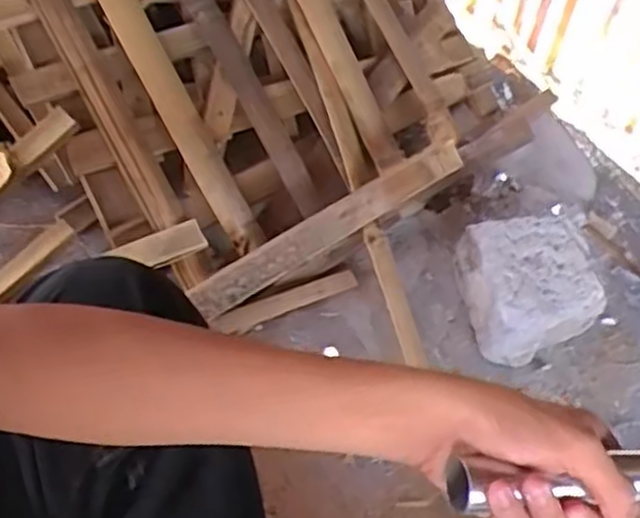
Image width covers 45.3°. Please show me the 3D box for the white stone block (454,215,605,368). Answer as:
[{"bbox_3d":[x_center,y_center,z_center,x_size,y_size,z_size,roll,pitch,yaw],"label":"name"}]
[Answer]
[{"bbox_3d":[0.204,0.033,0.768,0.108,0.087,0.127,-7,56,-9],"label":"white stone block"}]

